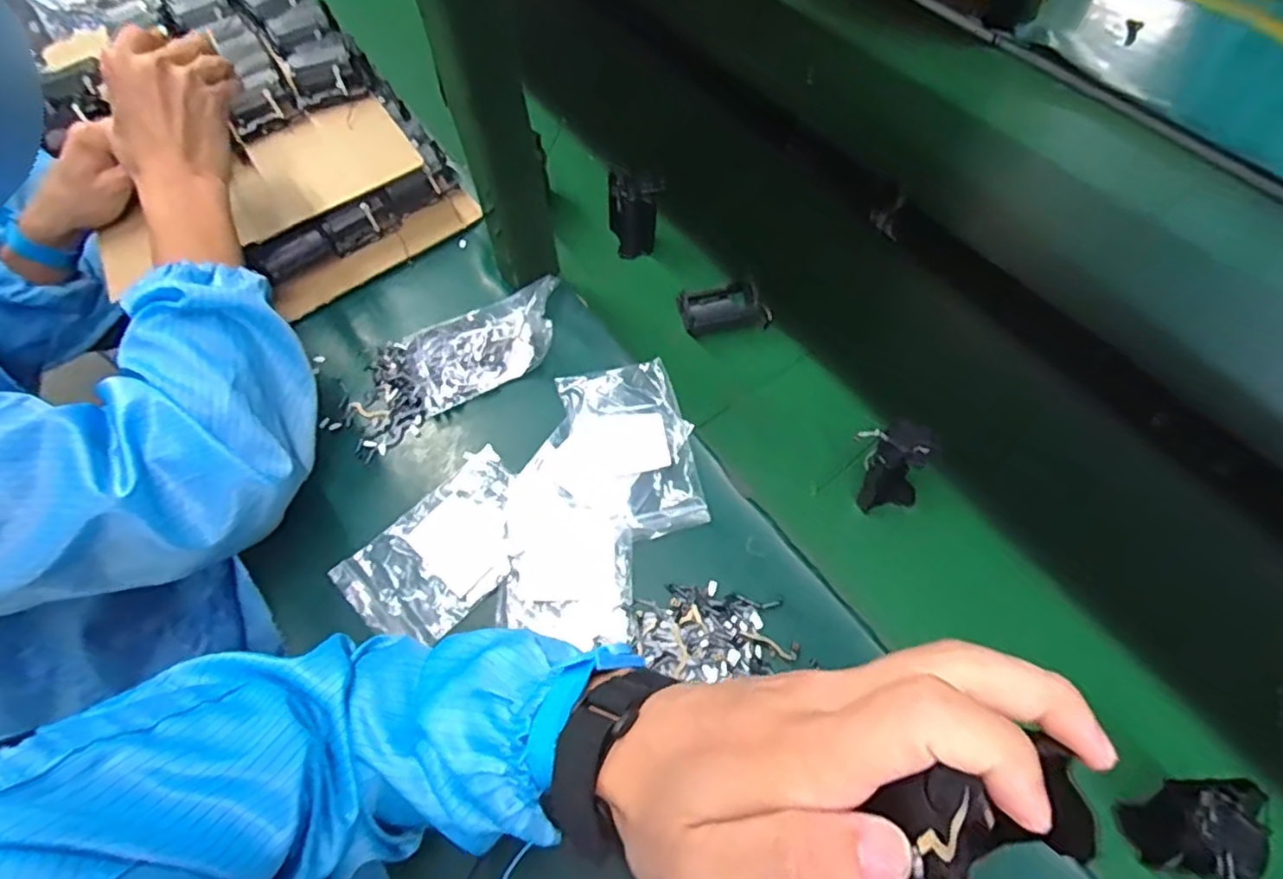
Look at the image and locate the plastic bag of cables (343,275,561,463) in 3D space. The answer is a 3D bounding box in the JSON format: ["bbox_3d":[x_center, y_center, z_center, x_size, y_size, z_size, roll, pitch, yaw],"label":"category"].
[{"bbox_3d":[-0.166,-0.076,0.587,0.213,0.030,0.098,-29,62,-14],"label":"plastic bag of cables"}]

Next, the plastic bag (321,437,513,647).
[{"bbox_3d":[-0.149,0.084,0.515,0.097,0.012,0.149,38,68,23],"label":"plastic bag"}]

